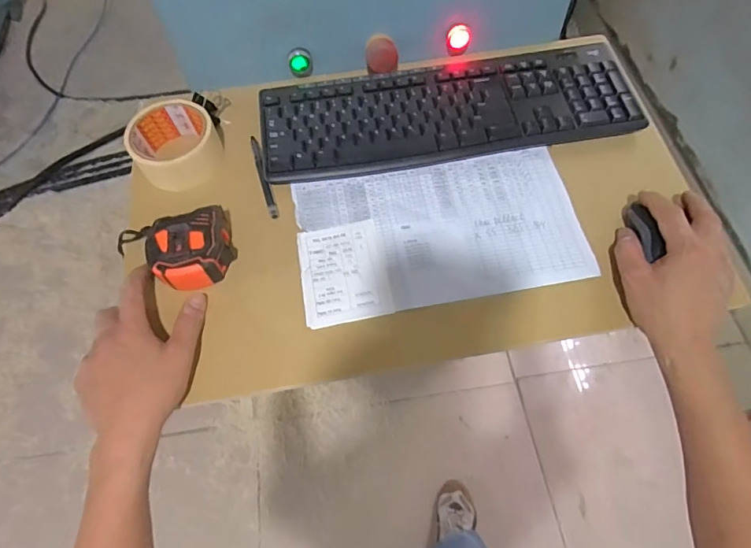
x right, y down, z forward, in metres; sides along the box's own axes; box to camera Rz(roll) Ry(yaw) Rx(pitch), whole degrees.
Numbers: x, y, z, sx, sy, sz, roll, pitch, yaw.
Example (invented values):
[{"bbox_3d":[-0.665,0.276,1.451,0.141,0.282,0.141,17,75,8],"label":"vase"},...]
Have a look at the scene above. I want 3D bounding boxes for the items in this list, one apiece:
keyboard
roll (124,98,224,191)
[{"bbox_3d":[0.083,-0.193,0.561,0.422,0.027,0.134,-9,60,-1],"label":"keyboard"},{"bbox_3d":[-0.221,-0.144,0.538,0.090,0.050,0.090,-2,60,3],"label":"roll"}]

